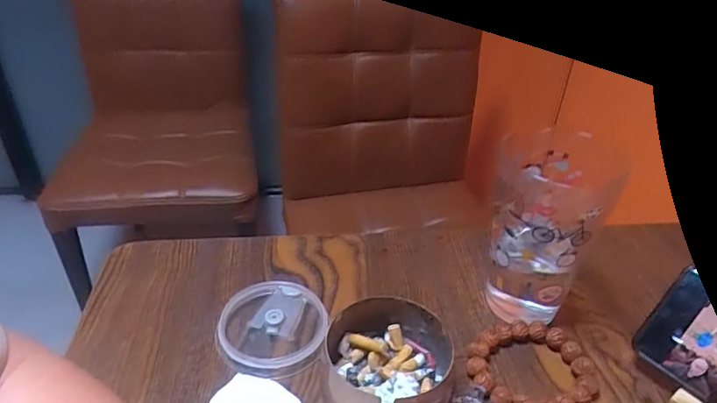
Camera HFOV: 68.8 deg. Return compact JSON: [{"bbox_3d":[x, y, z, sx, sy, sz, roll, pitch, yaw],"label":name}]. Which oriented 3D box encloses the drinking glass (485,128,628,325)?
[{"bbox_3d":[0.141,0.019,0.408,0.076,0.143,0.096,14,37,16],"label":"drinking glass"}]

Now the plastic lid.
[{"bbox_3d":[-0.065,0.096,0.398,0.080,0.015,0.080,2,35,-1],"label":"plastic lid"}]

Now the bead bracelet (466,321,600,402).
[{"bbox_3d":[0.124,0.121,0.375,0.086,0.016,0.077,-8,37,-15],"label":"bead bracelet"}]

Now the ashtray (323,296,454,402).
[{"bbox_3d":[0.020,0.113,0.353,0.083,0.045,0.085,2,35,-1],"label":"ashtray"}]

